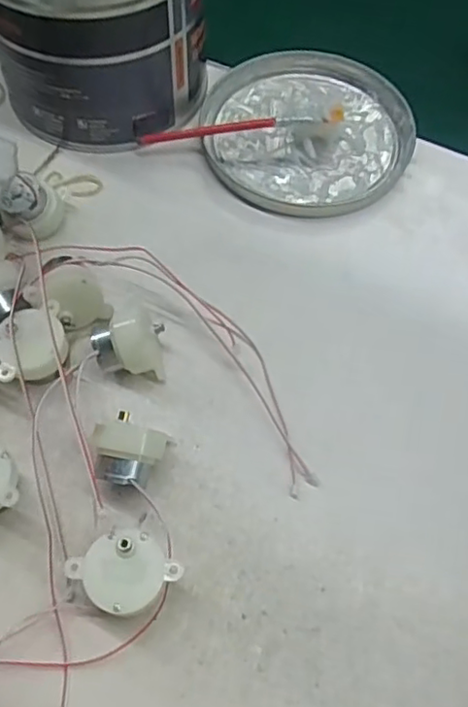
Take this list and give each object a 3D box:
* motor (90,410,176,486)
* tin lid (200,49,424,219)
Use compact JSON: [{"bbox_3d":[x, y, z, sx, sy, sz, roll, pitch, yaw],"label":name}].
[{"bbox_3d":[-0.047,0.045,0.271,0.028,0.028,0.029,15,63,6],"label":"motor"},{"bbox_3d":[0.046,-0.143,0.382,0.130,0.020,0.126,1,62,-1],"label":"tin lid"}]

